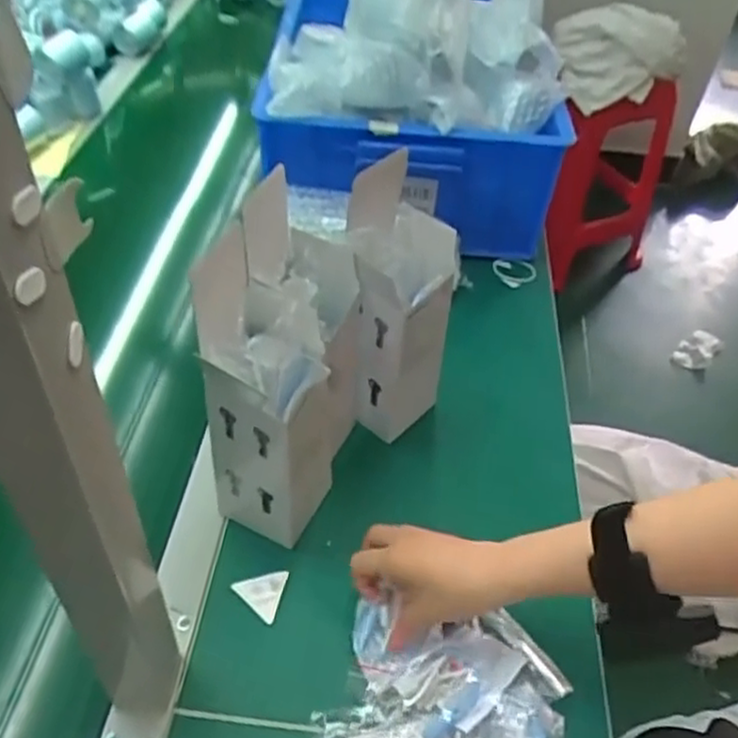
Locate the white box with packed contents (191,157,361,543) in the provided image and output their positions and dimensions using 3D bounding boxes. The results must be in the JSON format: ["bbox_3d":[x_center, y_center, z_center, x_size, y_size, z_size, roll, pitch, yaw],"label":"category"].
[{"bbox_3d":[-0.063,0.005,0.558,0.083,0.209,0.168,12,45,7],"label":"white box with packed contents"}]

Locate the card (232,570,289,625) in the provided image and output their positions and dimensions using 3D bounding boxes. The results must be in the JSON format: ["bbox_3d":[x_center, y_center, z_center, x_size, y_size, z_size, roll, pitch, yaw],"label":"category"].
[{"bbox_3d":[-0.085,0.170,0.558,0.038,0.006,0.039,13,50,5],"label":"card"}]

